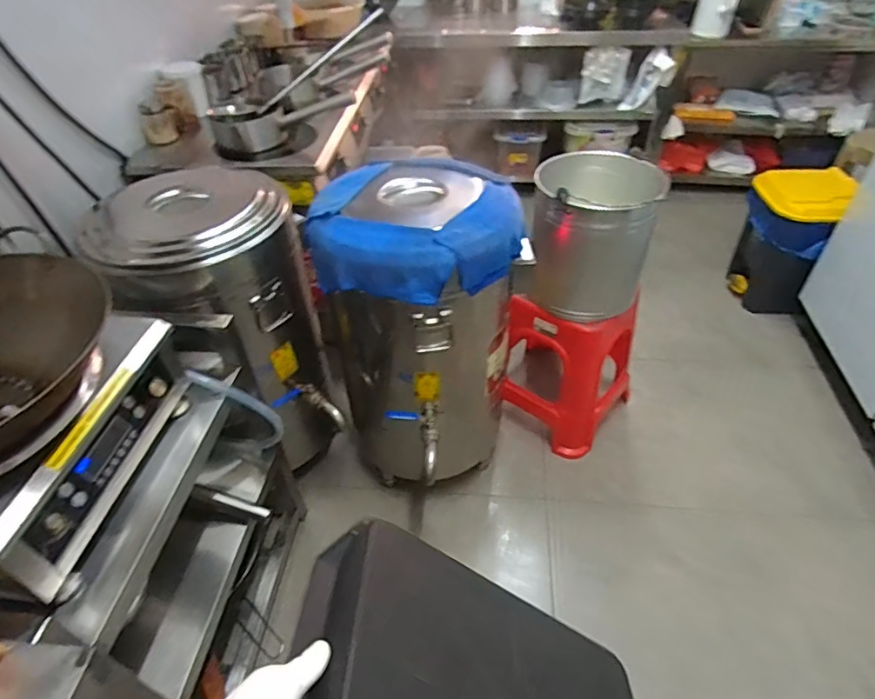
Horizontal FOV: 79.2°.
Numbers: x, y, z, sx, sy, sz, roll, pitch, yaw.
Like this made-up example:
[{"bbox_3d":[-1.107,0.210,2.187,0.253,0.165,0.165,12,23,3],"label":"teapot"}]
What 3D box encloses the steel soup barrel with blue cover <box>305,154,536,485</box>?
[{"bbox_3d":[-0.031,-0.018,1.376,0.393,0.826,0.409,-1,44,1],"label":"steel soup barrel with blue cover"}]

